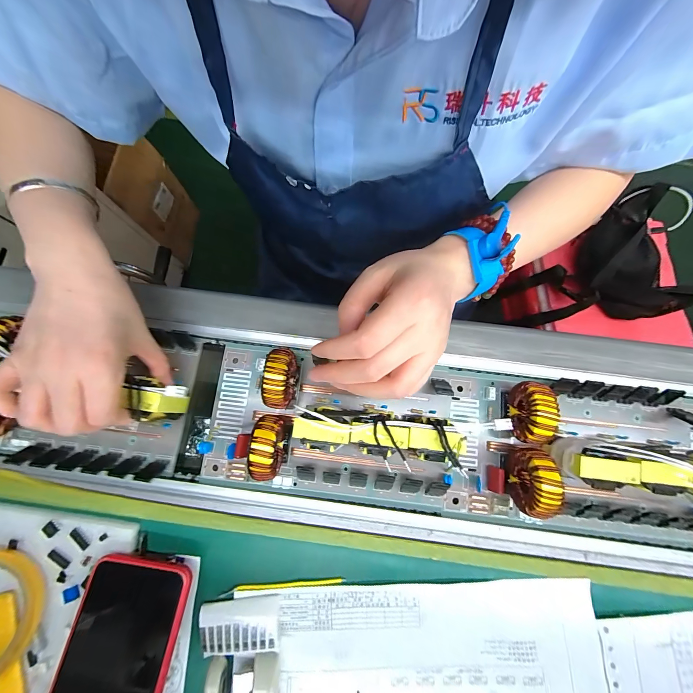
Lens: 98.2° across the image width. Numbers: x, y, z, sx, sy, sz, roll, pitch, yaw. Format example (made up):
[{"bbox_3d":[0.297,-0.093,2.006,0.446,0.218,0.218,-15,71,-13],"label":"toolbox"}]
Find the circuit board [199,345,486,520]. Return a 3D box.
[{"bbox_3d":[-0.004,0.071,0.265,0.256,0.059,0.130,7,79,4],"label":"circuit board"}]

